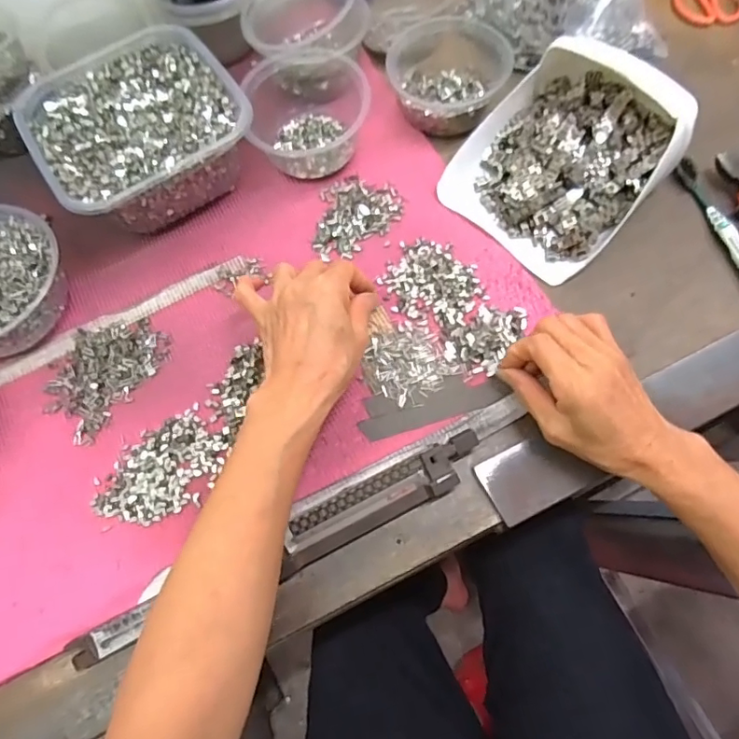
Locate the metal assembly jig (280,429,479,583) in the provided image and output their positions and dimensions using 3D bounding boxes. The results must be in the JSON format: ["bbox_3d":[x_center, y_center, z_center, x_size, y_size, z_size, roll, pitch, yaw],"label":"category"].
[{"bbox_3d":[0.011,0.093,0.381,0.154,0.017,0.033,-26,71,-7],"label":"metal assembly jig"}]

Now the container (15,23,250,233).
[{"bbox_3d":[-0.207,-0.214,0.488,0.174,0.073,0.176,-33,70,-9],"label":"container"}]

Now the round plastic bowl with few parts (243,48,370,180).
[{"bbox_3d":[-0.055,-0.247,0.493,0.103,0.069,0.123,-6,68,1],"label":"round plastic bowl with few parts"}]

